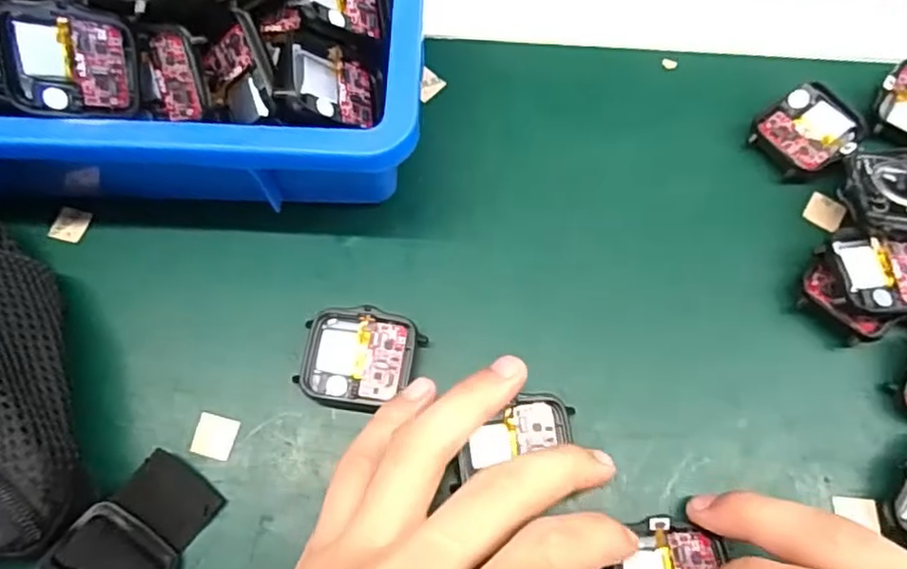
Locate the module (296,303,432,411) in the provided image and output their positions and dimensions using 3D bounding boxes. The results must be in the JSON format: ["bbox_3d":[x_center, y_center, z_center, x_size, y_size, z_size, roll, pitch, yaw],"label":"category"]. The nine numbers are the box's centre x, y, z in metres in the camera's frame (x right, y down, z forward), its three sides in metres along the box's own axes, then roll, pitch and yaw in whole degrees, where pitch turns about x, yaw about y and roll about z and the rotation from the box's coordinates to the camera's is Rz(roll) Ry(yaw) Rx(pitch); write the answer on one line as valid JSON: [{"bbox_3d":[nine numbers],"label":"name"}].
[{"bbox_3d":[-0.037,0.030,0.257,0.045,0.011,0.040,7,68,4],"label":"module"}]

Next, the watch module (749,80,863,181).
[{"bbox_3d":[0.159,-0.069,0.288,0.046,0.012,0.037,-35,71,-13],"label":"watch module"}]

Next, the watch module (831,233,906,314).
[{"bbox_3d":[0.172,-0.004,0.254,0.041,0.013,0.033,-3,68,0],"label":"watch module"}]

